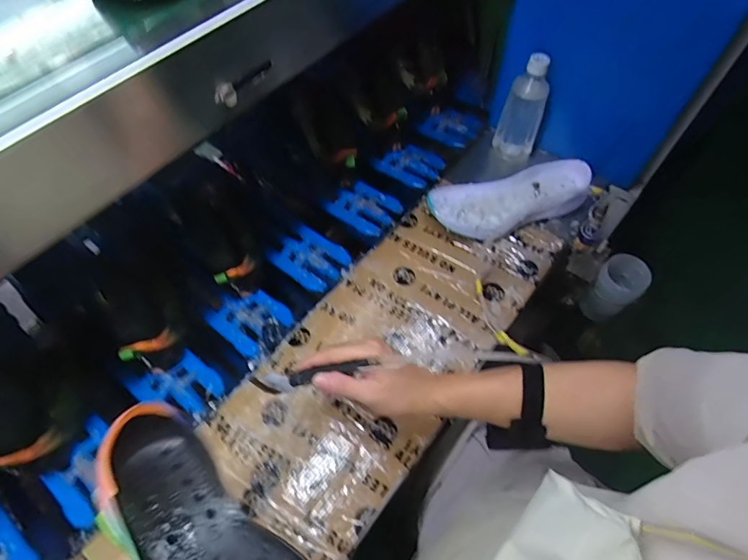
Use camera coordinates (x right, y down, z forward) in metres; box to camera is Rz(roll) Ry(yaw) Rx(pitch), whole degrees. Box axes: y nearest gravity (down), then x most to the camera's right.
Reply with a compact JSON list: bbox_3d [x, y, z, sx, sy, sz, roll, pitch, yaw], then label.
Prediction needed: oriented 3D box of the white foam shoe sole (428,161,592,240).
[{"bbox_3d":[0.225,-0.129,0.682,0.276,0.054,0.094,-13,60,-7],"label":"white foam shoe sole"}]

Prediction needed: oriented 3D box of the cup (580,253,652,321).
[{"bbox_3d":[0.417,0.019,0.758,0.069,0.125,0.070,0,59,0],"label":"cup"}]

